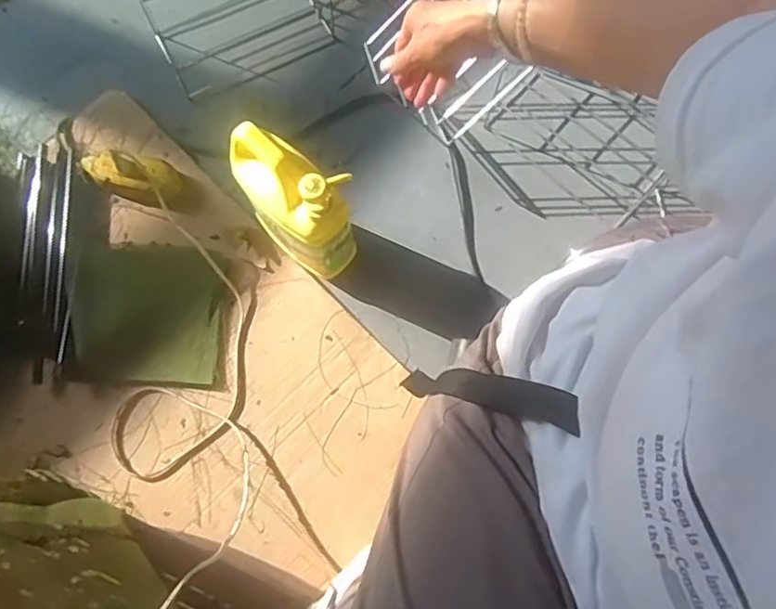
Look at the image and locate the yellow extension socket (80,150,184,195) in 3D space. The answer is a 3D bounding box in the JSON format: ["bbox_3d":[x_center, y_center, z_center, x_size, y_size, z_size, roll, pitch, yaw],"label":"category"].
[{"bbox_3d":[-0.357,-0.183,0.854,0.140,0.043,0.045,13,72,2],"label":"yellow extension socket"}]

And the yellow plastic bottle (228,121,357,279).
[{"bbox_3d":[-0.114,-0.117,0.734,0.079,0.243,0.142,-43,78,-13],"label":"yellow plastic bottle"}]

